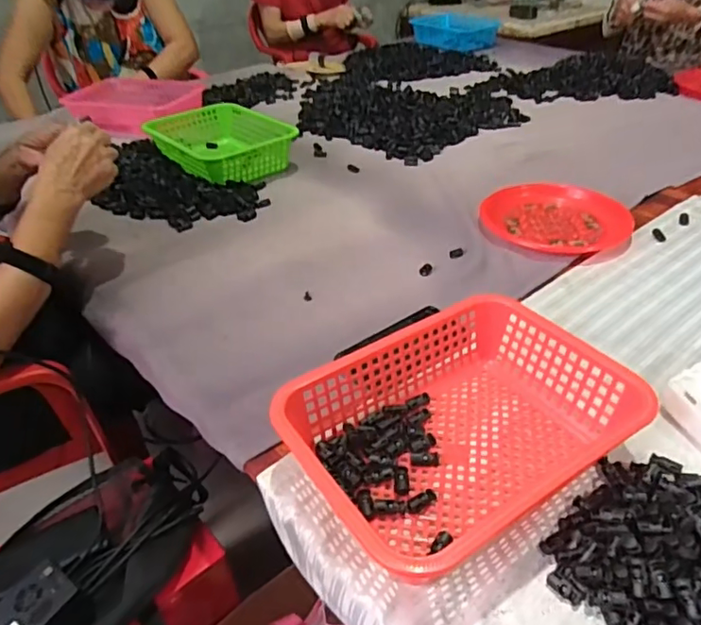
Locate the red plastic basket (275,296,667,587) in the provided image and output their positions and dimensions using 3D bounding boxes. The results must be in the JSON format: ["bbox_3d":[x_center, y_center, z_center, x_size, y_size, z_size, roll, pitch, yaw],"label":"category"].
[{"bbox_3d":[0.099,0.108,0.533,0.295,0.082,0.210,-24,43,-23],"label":"red plastic basket"}]

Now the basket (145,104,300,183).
[{"bbox_3d":[-0.260,-0.343,1.151,0.209,0.072,0.266,-33,47,-31],"label":"basket"}]

